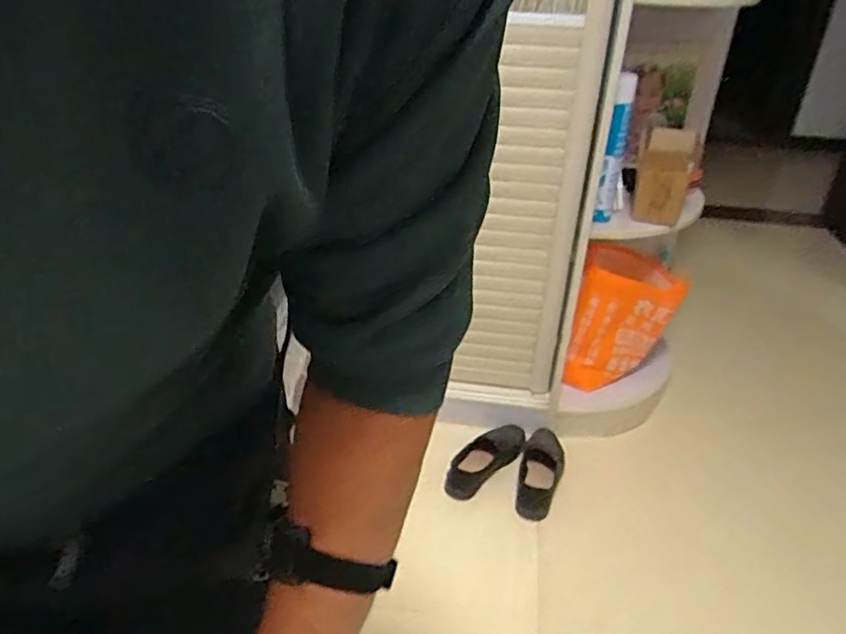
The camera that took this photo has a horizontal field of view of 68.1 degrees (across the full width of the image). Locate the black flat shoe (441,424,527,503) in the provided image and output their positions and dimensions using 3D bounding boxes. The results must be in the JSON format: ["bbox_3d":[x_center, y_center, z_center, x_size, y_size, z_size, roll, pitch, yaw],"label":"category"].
[{"bbox_3d":[0.167,0.377,1.640,0.118,0.055,0.268,26,39,33],"label":"black flat shoe"}]

